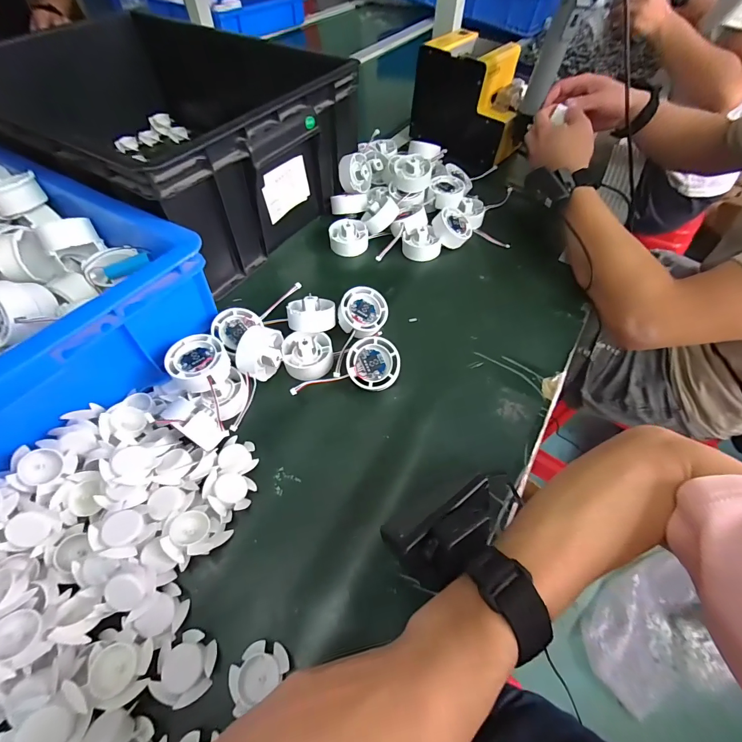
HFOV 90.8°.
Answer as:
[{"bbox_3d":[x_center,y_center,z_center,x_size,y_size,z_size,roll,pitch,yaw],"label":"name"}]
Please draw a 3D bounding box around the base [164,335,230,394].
[{"bbox_3d":[-0.168,-0.008,0.358,0.052,0.022,0.058,-35,64,-24],"label":"base"}]

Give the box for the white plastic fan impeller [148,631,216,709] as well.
[{"bbox_3d":[-0.127,0.204,0.253,0.037,0.012,0.039,1,55,-2],"label":"white plastic fan impeller"}]

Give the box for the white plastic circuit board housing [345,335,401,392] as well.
[{"bbox_3d":[0.004,-0.007,0.384,0.053,0.022,0.054,0,86,5],"label":"white plastic circuit board housing"}]

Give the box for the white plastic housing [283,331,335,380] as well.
[{"bbox_3d":[-0.069,-0.019,0.401,0.053,0.029,0.054,1,55,-2],"label":"white plastic housing"}]

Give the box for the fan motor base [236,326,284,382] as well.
[{"bbox_3d":[-0.116,-0.015,0.388,0.042,0.051,0.048,-3,55,-5],"label":"fan motor base"}]

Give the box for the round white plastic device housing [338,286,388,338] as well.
[{"bbox_3d":[-0.009,-0.068,0.428,0.056,0.019,0.054,3,78,-13],"label":"round white plastic device housing"}]

